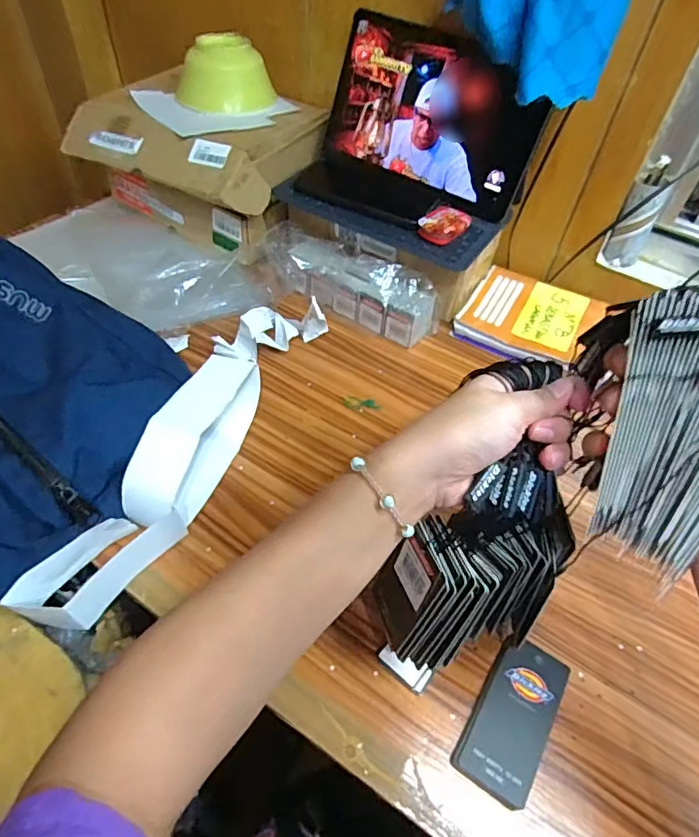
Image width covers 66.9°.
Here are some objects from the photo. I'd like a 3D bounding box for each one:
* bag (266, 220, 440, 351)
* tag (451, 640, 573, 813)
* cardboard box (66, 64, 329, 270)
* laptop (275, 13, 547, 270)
[{"bbox_3d":[-0.007,-0.176,0.664,0.246,0.074,0.075,25,53,15],"label":"bag"},{"bbox_3d":[0.123,0.220,0.396,0.055,0.007,0.113,25,52,21],"label":"tag"},{"bbox_3d":[-0.207,-0.352,0.737,0.296,0.144,0.236,22,52,12],"label":"cardboard box"},{"bbox_3d":[0.061,-0.325,0.627,0.276,0.163,0.172,31,53,19],"label":"laptop"}]

